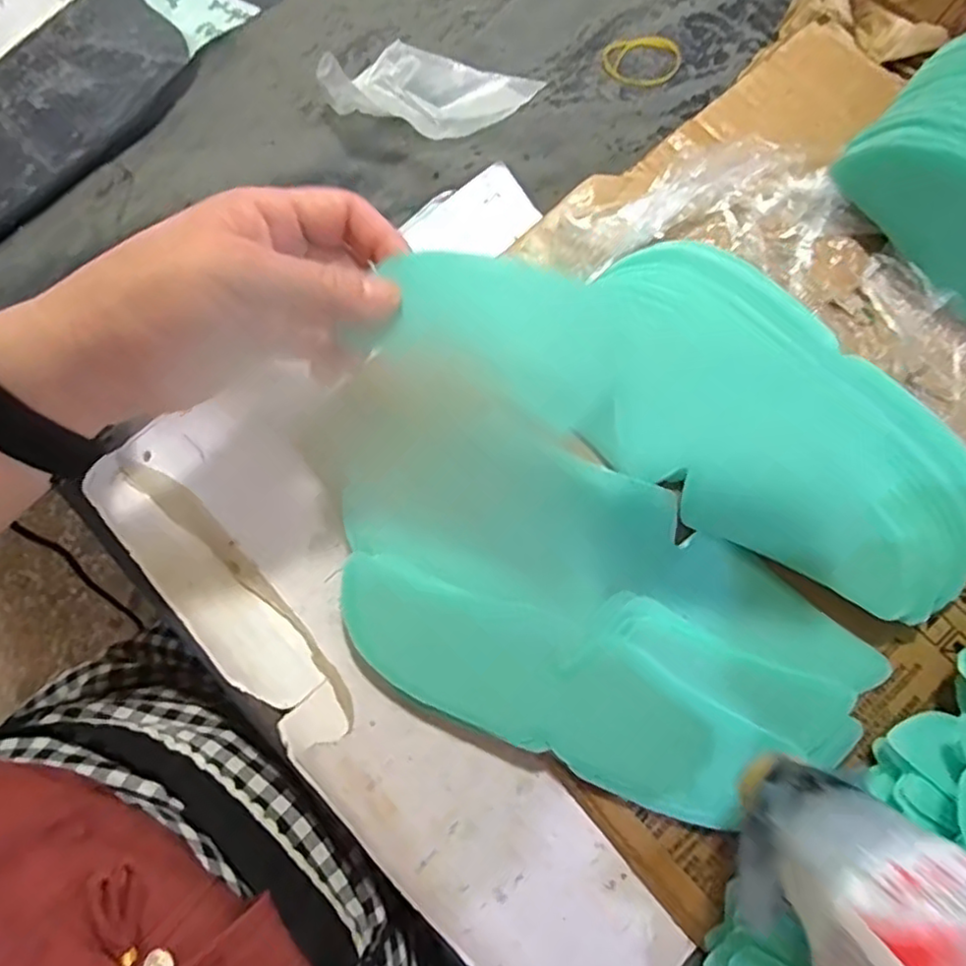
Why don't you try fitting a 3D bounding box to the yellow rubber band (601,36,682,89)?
[{"bbox_3d":[0.099,-0.260,0.400,0.048,0.004,0.034,-11,79,-2],"label":"yellow rubber band"}]

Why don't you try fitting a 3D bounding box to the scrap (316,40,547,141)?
[{"bbox_3d":[-0.031,-0.241,0.390,0.118,0.023,0.055,18,83,0],"label":"scrap"}]

